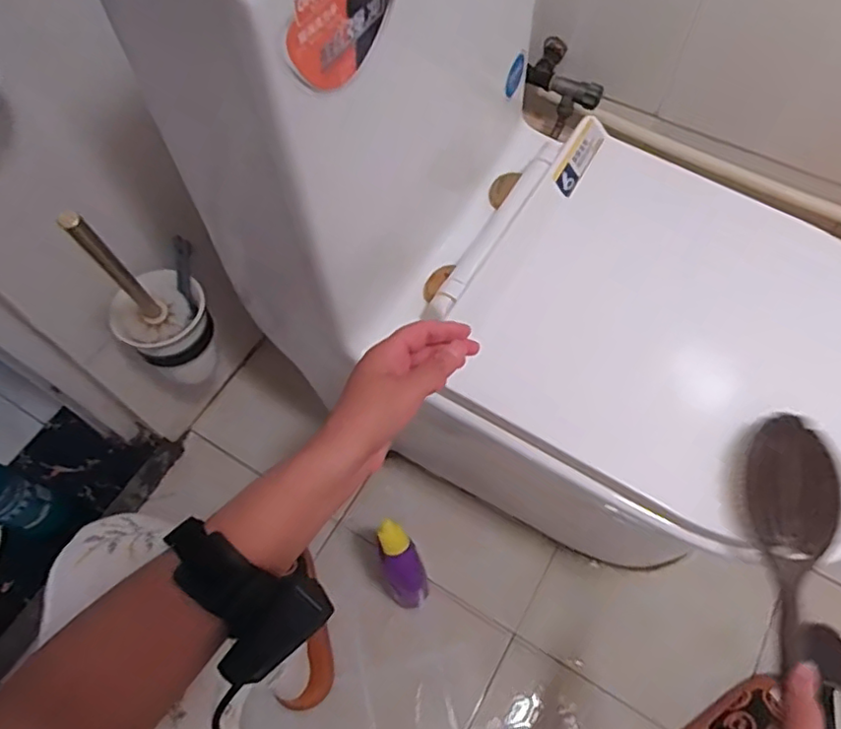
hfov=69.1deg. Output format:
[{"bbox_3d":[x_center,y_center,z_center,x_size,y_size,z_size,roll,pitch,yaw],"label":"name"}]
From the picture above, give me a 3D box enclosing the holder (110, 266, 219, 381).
[{"bbox_3d":[-0.292,-0.037,0.736,0.094,0.148,0.102,33,69,17],"label":"holder"}]

